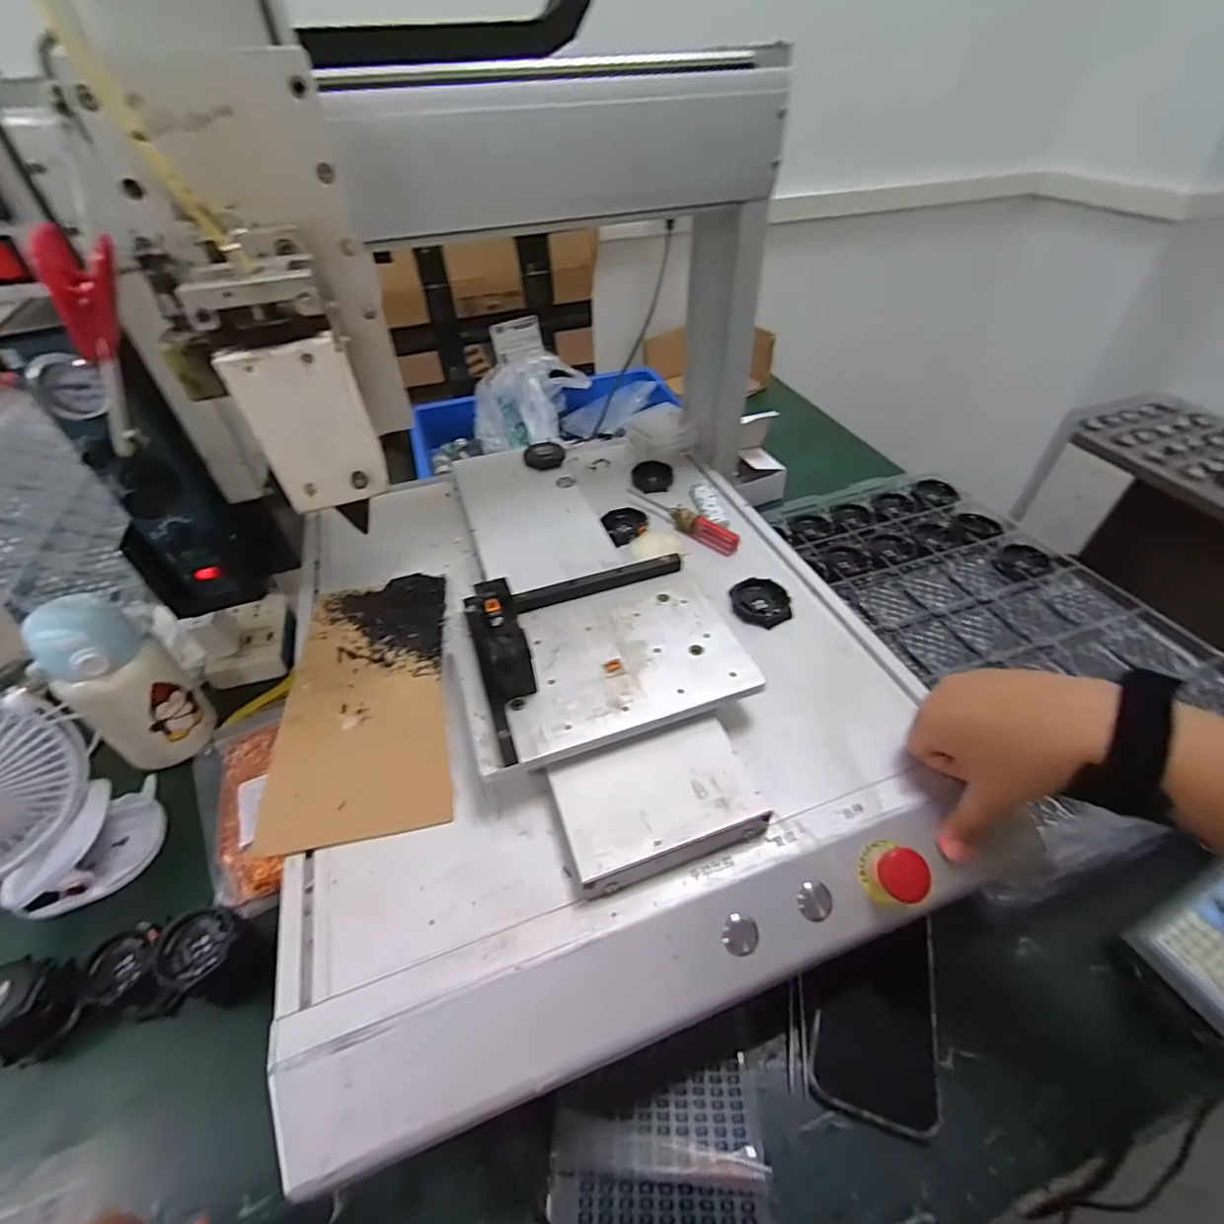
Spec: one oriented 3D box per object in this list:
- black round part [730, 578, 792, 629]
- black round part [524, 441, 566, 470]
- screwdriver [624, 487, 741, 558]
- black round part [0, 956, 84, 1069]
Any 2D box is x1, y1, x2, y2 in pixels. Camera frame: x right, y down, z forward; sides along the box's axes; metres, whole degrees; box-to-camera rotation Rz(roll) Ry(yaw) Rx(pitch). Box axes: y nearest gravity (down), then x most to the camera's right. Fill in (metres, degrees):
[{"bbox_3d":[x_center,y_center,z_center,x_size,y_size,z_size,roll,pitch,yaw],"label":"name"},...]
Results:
[{"bbox_3d":[0.128,-0.010,0.487,0.046,0.008,0.053,-16,46,-14],"label":"black round part"},{"bbox_3d":[-0.076,-0.176,0.628,0.043,0.012,0.043,-1,45,1],"label":"black round part"},{"bbox_3d":[0.068,-0.097,0.568,0.022,0.016,0.140,-34,53,-29],"label":"screwdriver"},{"bbox_3d":[-0.406,0.275,0.391,0.054,0.053,0.055,-1,45,1],"label":"black round part"}]

